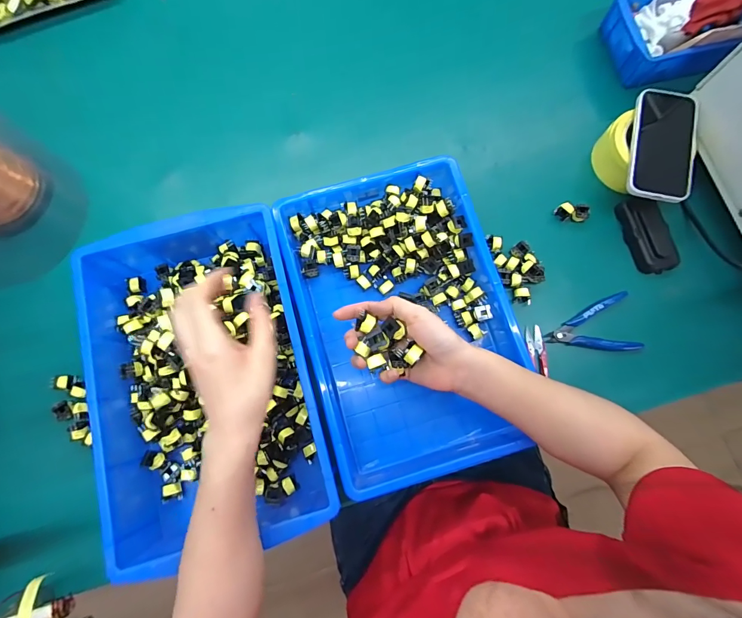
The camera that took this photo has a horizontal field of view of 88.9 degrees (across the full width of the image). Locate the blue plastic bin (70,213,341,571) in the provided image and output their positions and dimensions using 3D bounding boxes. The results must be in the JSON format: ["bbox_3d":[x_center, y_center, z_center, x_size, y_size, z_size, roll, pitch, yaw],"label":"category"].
[{"bbox_3d":[-0.188,0.073,0.443,0.228,0.080,0.364,-15,79,-3],"label":"blue plastic bin"}]

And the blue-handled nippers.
[{"bbox_3d":[0.295,0.022,0.501,0.119,0.015,0.077,-9,79,-2],"label":"blue-handled nippers"}]

